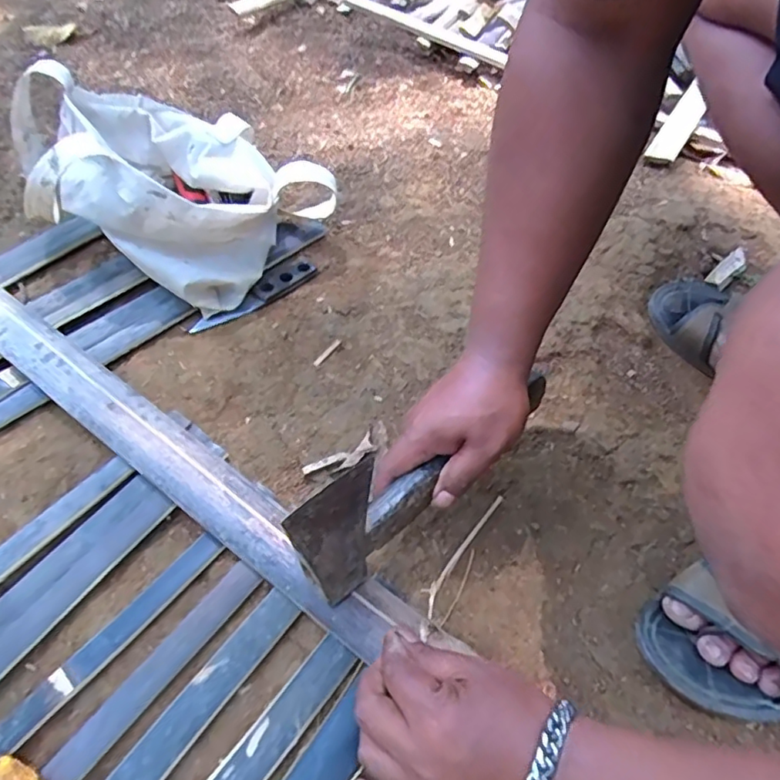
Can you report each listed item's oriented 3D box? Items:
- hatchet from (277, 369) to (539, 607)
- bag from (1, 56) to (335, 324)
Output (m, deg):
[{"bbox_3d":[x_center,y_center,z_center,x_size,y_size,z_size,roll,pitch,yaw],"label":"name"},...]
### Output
[{"bbox_3d":[0.039,0.046,0.417,0.256,0.111,0.026,-37,63,-27],"label":"hatchet"},{"bbox_3d":[-0.242,-0.226,0.615,0.271,0.159,0.234,32,58,19],"label":"bag"}]

